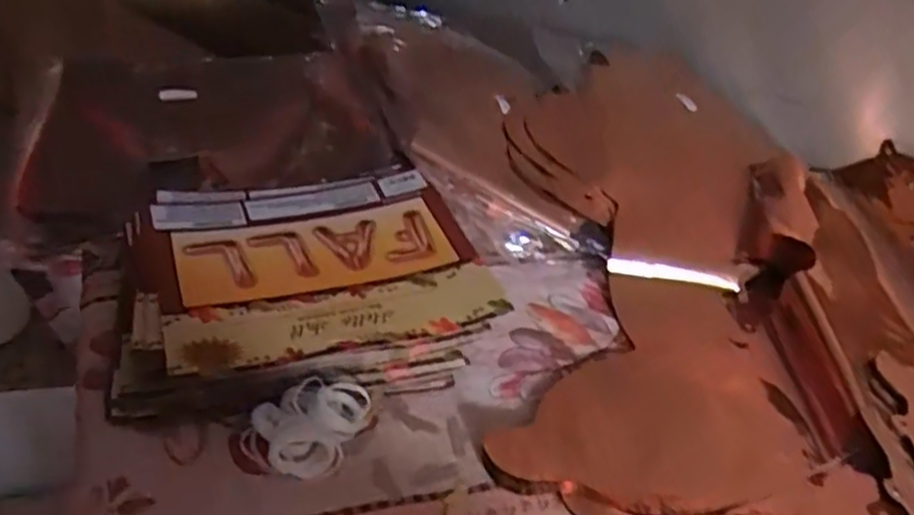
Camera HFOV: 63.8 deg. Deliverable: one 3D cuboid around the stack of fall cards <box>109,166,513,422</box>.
[{"bbox_3d":[-0.101,0.017,0.471,0.220,0.053,0.167,-7,39,-19],"label":"stack of fall cards"}]

